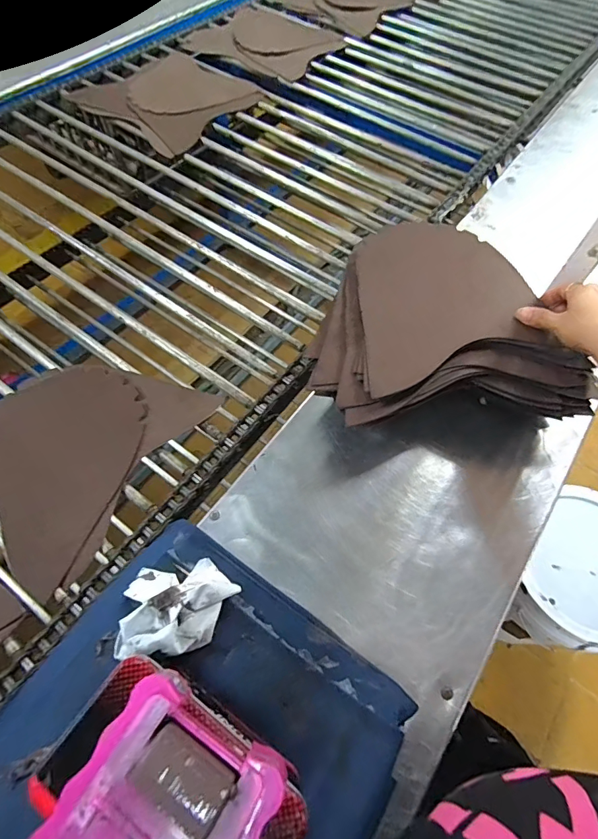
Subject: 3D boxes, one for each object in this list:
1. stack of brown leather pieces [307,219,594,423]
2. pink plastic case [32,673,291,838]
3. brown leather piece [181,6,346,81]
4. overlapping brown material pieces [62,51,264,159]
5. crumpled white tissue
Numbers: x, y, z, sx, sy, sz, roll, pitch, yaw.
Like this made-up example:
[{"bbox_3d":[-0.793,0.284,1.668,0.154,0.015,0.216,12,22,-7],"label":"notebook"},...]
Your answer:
[{"bbox_3d":[0.161,-0.120,0.501,0.289,0.043,0.262,-2,62,-4],"label":"stack of brown leather pieces"},{"bbox_3d":[-0.077,0.225,0.244,0.104,0.023,0.106,30,65,13],"label":"pink plastic case"},{"bbox_3d":[-0.078,-0.911,1.032,0.288,0.017,0.279,27,64,7],"label":"brown leather piece"},{"bbox_3d":[-0.282,-0.676,0.893,0.314,0.014,0.295,32,65,14],"label":"overlapping brown material pieces"},{"bbox_3d":[-0.109,0.167,0.390,0.103,0.054,0.077,-9,62,-9],"label":"crumpled white tissue"}]

